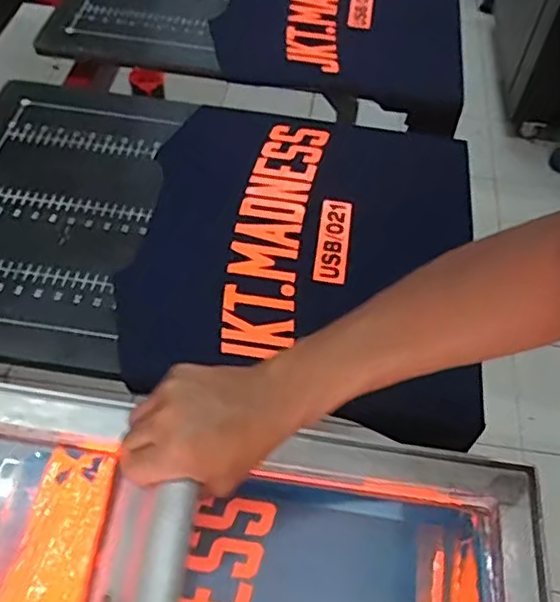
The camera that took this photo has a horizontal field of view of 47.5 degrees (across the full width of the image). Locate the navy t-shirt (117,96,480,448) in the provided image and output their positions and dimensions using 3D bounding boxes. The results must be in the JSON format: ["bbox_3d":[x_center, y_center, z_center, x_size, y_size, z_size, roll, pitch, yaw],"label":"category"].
[{"bbox_3d":[0.035,-0.060,0.709,0.374,0.056,0.413,8,54,0],"label":"navy t-shirt"}]

